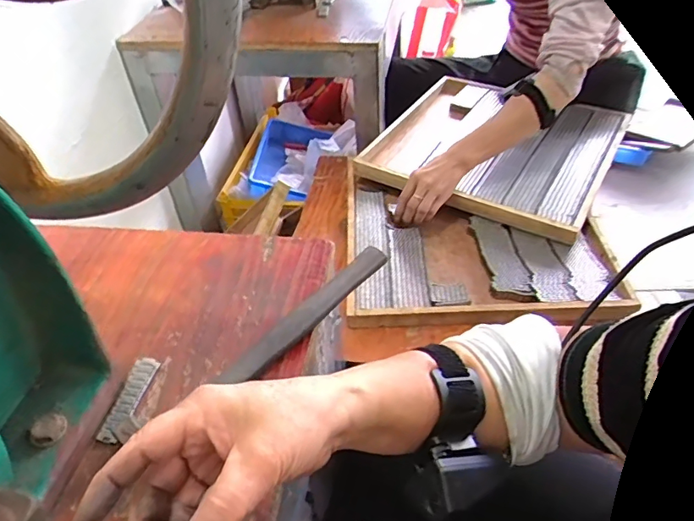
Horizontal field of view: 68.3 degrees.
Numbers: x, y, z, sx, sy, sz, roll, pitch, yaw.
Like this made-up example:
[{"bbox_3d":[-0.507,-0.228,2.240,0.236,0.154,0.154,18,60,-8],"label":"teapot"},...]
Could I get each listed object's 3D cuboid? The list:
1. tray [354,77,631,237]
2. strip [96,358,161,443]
[{"bbox_3d":[0.285,-0.236,0.981,0.407,0.047,0.423,21,49,24],"label":"tray"},{"bbox_3d":[-0.175,0.110,0.408,0.019,0.004,0.072,7,45,11],"label":"strip"}]

